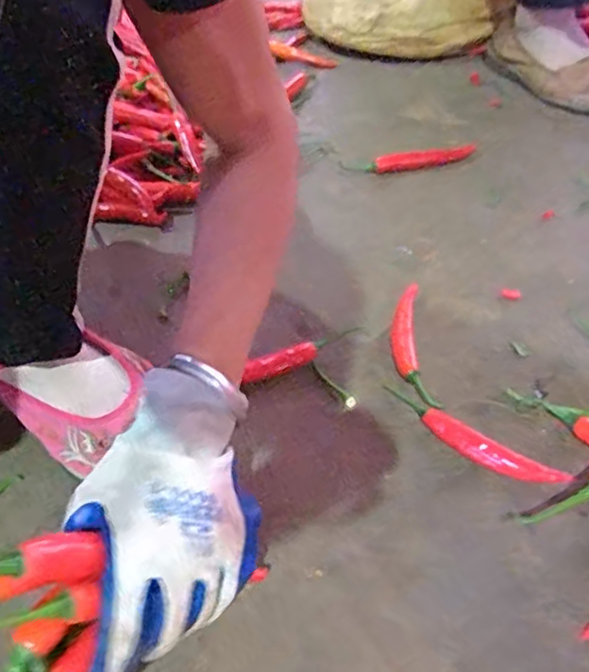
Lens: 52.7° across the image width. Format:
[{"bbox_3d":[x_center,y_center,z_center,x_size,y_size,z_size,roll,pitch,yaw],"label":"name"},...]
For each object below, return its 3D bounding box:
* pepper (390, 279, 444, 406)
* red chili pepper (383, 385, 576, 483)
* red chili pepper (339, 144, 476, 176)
[{"bbox_3d":[0.095,0.007,0.492,0.029,0.018,0.128,-2,45,2],"label":"pepper"},{"bbox_3d":[0.122,0.072,0.424,0.137,0.015,0.025,28,53,27],"label":"red chili pepper"},{"bbox_3d":[0.140,-0.209,0.707,0.170,0.022,0.027,-14,46,-11],"label":"red chili pepper"}]

